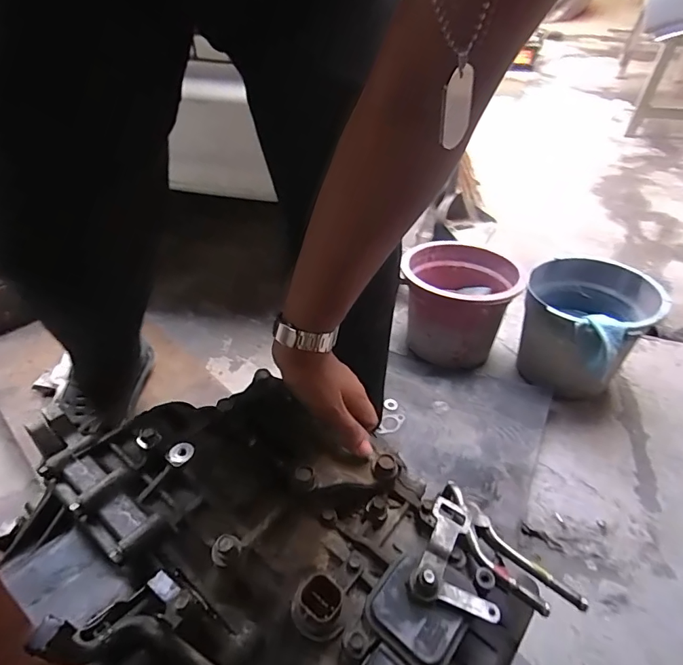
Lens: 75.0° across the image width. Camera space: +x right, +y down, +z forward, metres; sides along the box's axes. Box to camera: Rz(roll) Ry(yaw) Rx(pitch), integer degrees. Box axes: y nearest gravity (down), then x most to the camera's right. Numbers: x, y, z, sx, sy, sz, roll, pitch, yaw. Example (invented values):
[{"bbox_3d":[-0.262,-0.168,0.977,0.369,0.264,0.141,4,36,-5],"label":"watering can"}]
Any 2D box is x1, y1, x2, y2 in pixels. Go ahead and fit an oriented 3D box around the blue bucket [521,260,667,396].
[{"bbox_3d":[0.516,0.008,0.982,0.239,0.268,0.283,25,47,25],"label":"blue bucket"}]

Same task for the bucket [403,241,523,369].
[{"bbox_3d":[0.283,-0.070,1.098,0.220,0.203,0.260,22,45,23],"label":"bucket"}]

